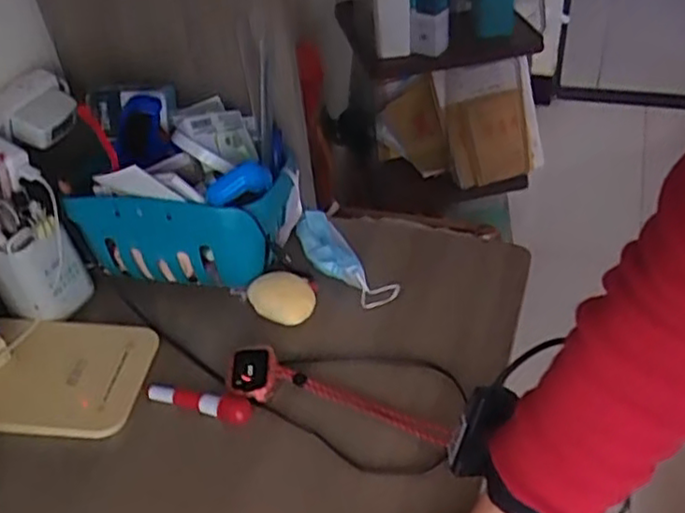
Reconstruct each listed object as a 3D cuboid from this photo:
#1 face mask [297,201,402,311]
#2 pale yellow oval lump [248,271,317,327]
[{"bbox_3d":[-0.002,-0.004,0.768,0.070,0.033,0.176,-22,43,-17],"label":"face mask"},{"bbox_3d":[-0.064,0.043,0.720,0.068,0.034,0.068,-11,41,-5],"label":"pale yellow oval lump"}]

